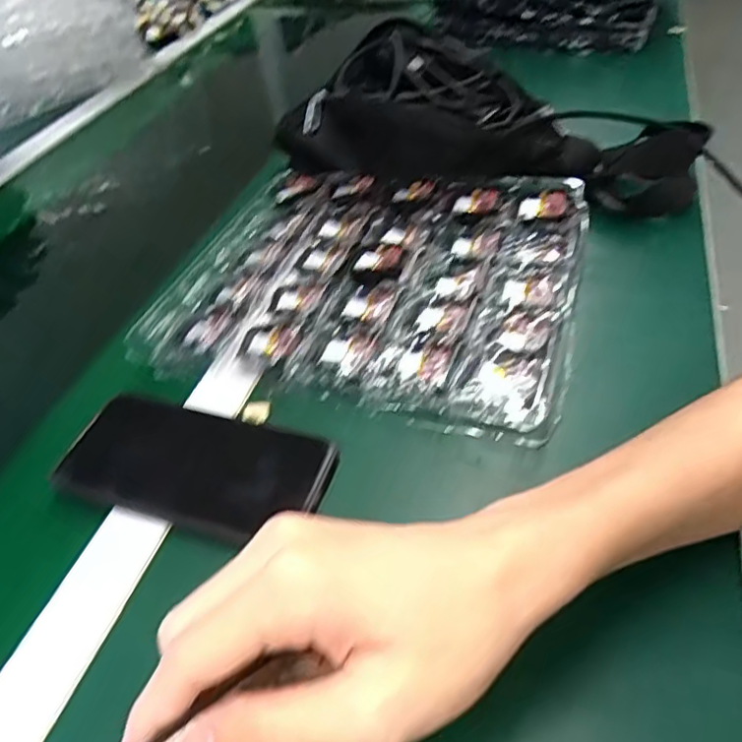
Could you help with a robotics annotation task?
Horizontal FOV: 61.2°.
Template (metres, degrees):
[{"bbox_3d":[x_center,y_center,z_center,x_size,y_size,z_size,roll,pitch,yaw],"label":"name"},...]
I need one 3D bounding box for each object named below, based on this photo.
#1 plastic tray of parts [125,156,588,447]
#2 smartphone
[{"bbox_3d":[0.001,-0.086,0.488,0.303,0.026,0.270,9,46,17],"label":"plastic tray of parts"},{"bbox_3d":[-0.107,0.056,0.377,0.160,0.010,0.077,9,46,18],"label":"smartphone"}]

